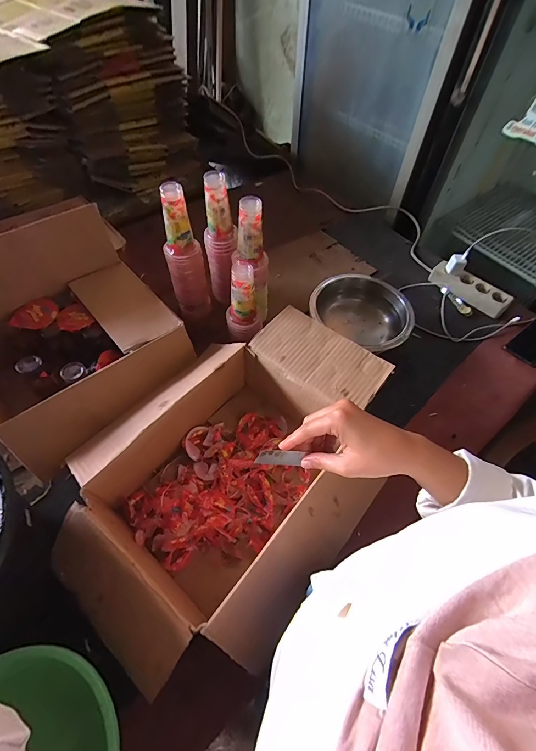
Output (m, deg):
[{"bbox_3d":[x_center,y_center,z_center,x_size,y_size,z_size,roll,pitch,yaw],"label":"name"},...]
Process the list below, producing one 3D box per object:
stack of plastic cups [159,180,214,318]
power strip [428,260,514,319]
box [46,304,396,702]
[{"bbox_3d":[-0.166,-0.237,0.687,0.076,0.267,0.059,-4,57,-6],"label":"stack of plastic cups"},{"bbox_3d":[0.511,-0.223,0.862,0.197,0.045,0.057,40,63,21],"label":"power strip"},{"bbox_3d":[-0.046,0.134,0.538,0.534,0.139,0.396,-37,66,-24],"label":"box"}]

